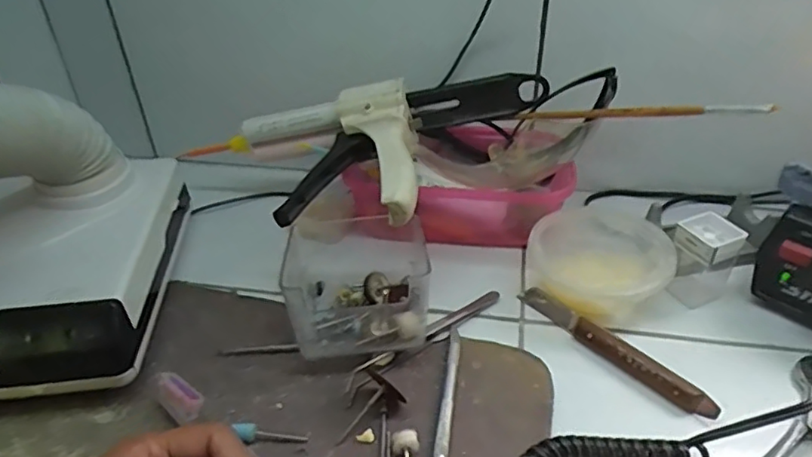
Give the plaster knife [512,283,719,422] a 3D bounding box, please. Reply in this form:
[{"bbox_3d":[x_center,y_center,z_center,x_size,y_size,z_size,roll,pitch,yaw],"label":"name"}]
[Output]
[{"bbox_3d":[0.141,0.081,0.408,0.016,0.017,0.151,-27,43,-30],"label":"plaster knife"}]

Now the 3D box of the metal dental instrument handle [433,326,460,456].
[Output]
[{"bbox_3d":[0.025,0.111,0.365,0.007,0.008,0.131,4,37,8],"label":"metal dental instrument handle"}]

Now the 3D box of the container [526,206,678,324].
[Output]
[{"bbox_3d":[0.151,0.022,0.458,0.101,0.041,0.121,13,39,20],"label":"container"}]

